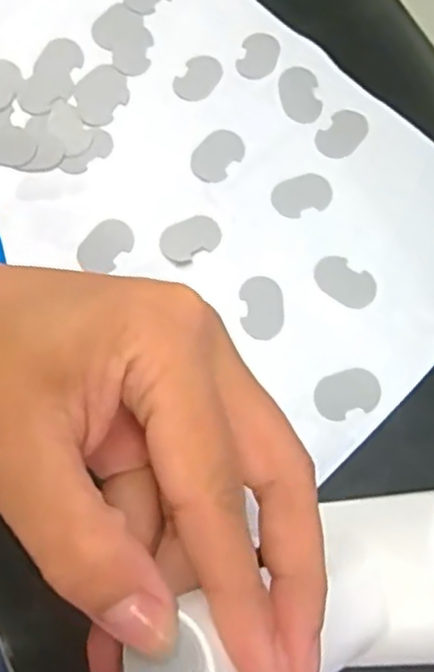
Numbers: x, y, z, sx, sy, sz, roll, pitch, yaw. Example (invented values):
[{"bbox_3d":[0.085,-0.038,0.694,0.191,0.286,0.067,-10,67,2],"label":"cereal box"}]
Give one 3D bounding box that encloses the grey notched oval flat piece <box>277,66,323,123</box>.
[{"bbox_3d":[0.042,-0.120,0.366,0.020,0.004,0.029,-8,85,-3],"label":"grey notched oval flat piece"}]

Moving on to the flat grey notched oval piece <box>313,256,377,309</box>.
[{"bbox_3d":[0.058,-0.025,0.333,0.029,0.004,0.018,38,73,10],"label":"flat grey notched oval piece"}]

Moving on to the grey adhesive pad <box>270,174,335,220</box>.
[{"bbox_3d":[0.041,-0.068,0.348,0.028,0.004,0.020,-16,72,-8],"label":"grey adhesive pad"}]

